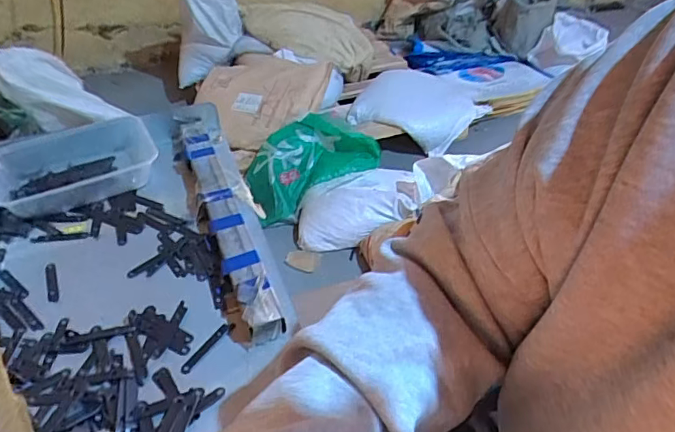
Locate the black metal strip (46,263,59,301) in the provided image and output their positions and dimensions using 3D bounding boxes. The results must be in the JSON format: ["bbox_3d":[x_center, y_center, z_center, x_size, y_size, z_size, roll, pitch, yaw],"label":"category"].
[{"bbox_3d":[-0.254,0.058,0.463,0.010,0.004,0.053,-17,43,-19],"label":"black metal strip"}]

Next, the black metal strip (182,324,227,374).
[{"bbox_3d":[-0.104,0.103,0.408,0.008,0.004,0.050,22,45,24],"label":"black metal strip"}]

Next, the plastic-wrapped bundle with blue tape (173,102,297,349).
[{"bbox_3d":[-0.117,-0.016,0.527,0.062,0.032,0.344,-15,42,-17],"label":"plastic-wrapped bundle with blue tape"}]

